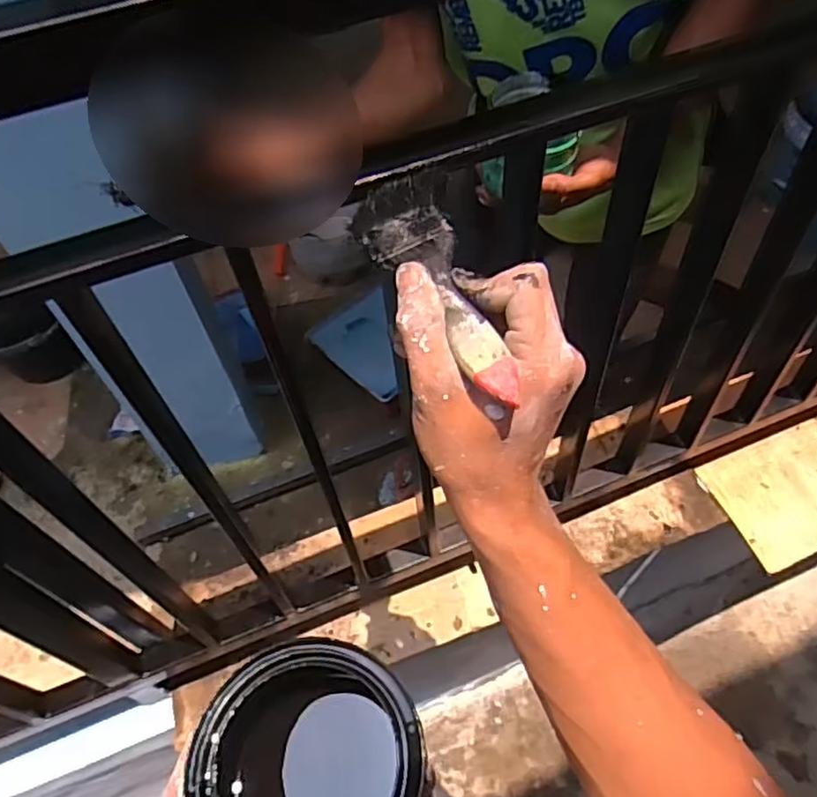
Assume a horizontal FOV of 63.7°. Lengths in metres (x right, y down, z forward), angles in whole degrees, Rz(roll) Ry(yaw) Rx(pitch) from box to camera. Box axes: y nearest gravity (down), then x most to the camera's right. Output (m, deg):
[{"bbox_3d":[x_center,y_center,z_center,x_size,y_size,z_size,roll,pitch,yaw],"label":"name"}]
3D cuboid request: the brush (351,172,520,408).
[{"bbox_3d":[0.017,-0.065,0.342,0.058,0.011,0.172,-18,52,-6],"label":"brush"}]

